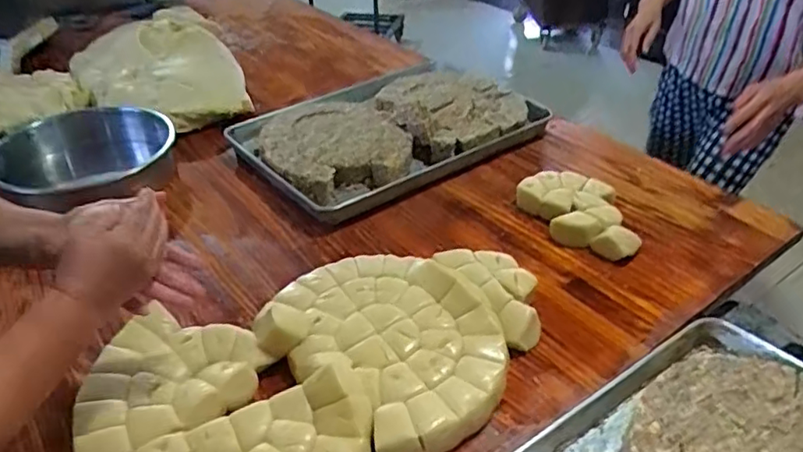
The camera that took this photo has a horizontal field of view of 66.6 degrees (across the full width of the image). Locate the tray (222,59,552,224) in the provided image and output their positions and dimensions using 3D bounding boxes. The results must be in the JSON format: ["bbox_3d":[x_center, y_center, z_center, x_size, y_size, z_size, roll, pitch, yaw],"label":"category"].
[{"bbox_3d":[-0.026,-0.218,1.302,0.593,0.074,0.401,-26,43,-29],"label":"tray"}]

